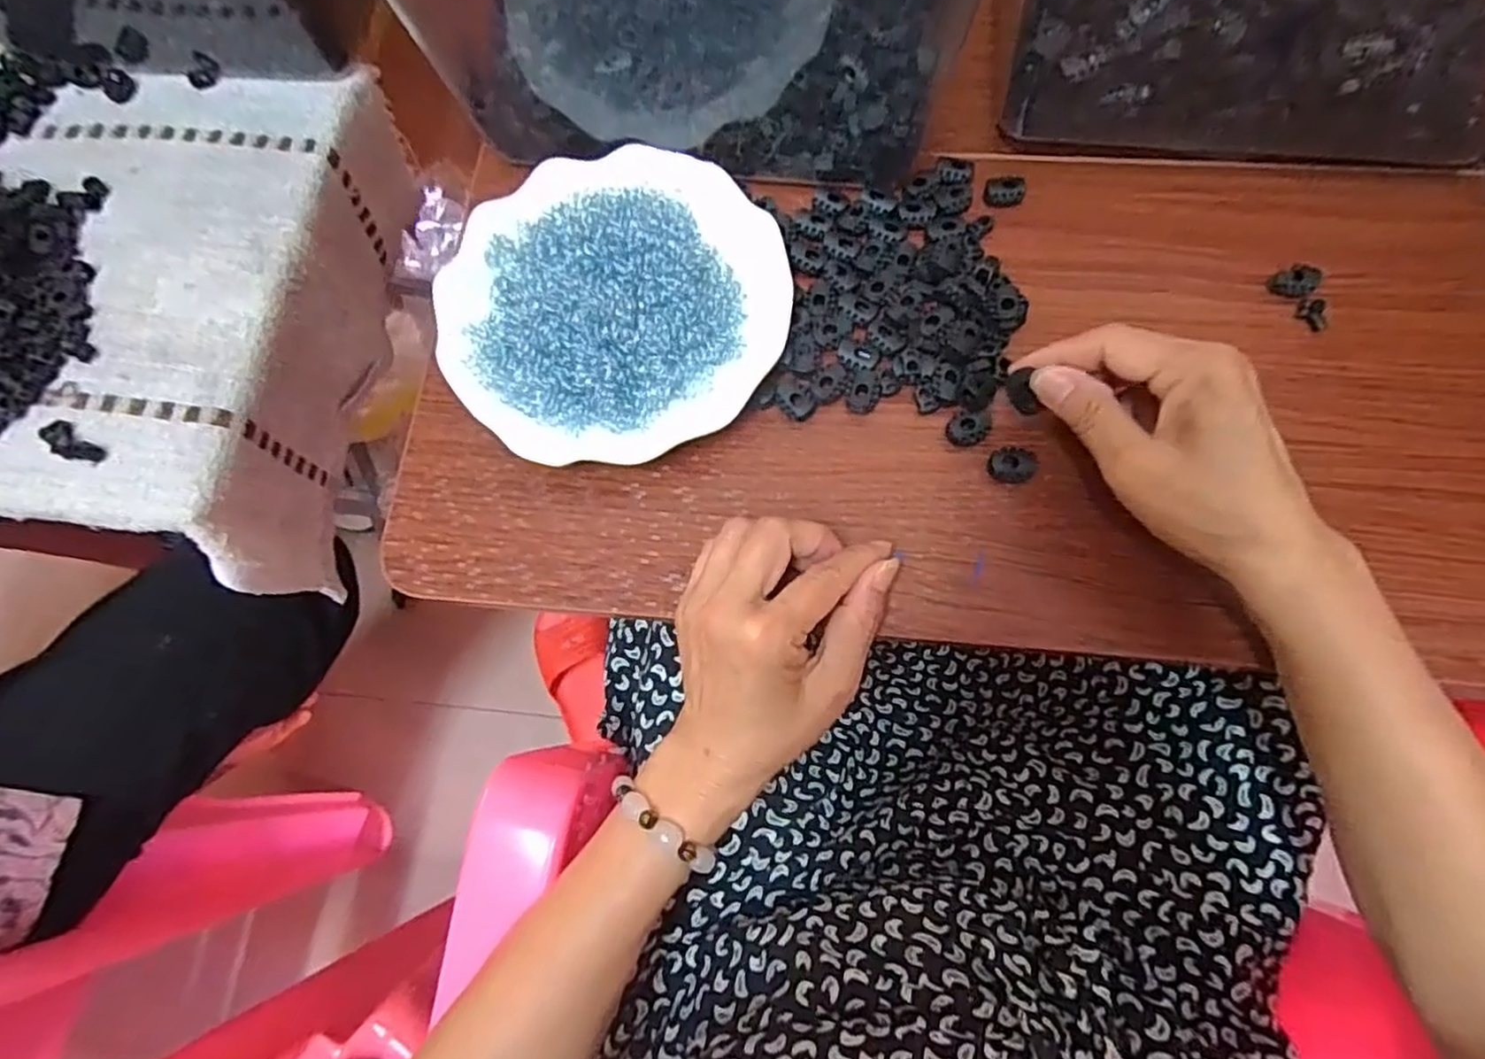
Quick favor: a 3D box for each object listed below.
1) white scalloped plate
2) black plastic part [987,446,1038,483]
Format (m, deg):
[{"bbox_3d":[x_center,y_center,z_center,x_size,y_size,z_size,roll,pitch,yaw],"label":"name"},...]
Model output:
[{"bbox_3d":[-0.067,-0.122,0.365,0.177,0.034,0.172,-1,74,2],"label":"white scalloped plate"},{"bbox_3d":[0.136,-0.032,0.346,0.022,0.012,0.016,-2,74,2],"label":"black plastic part"}]

